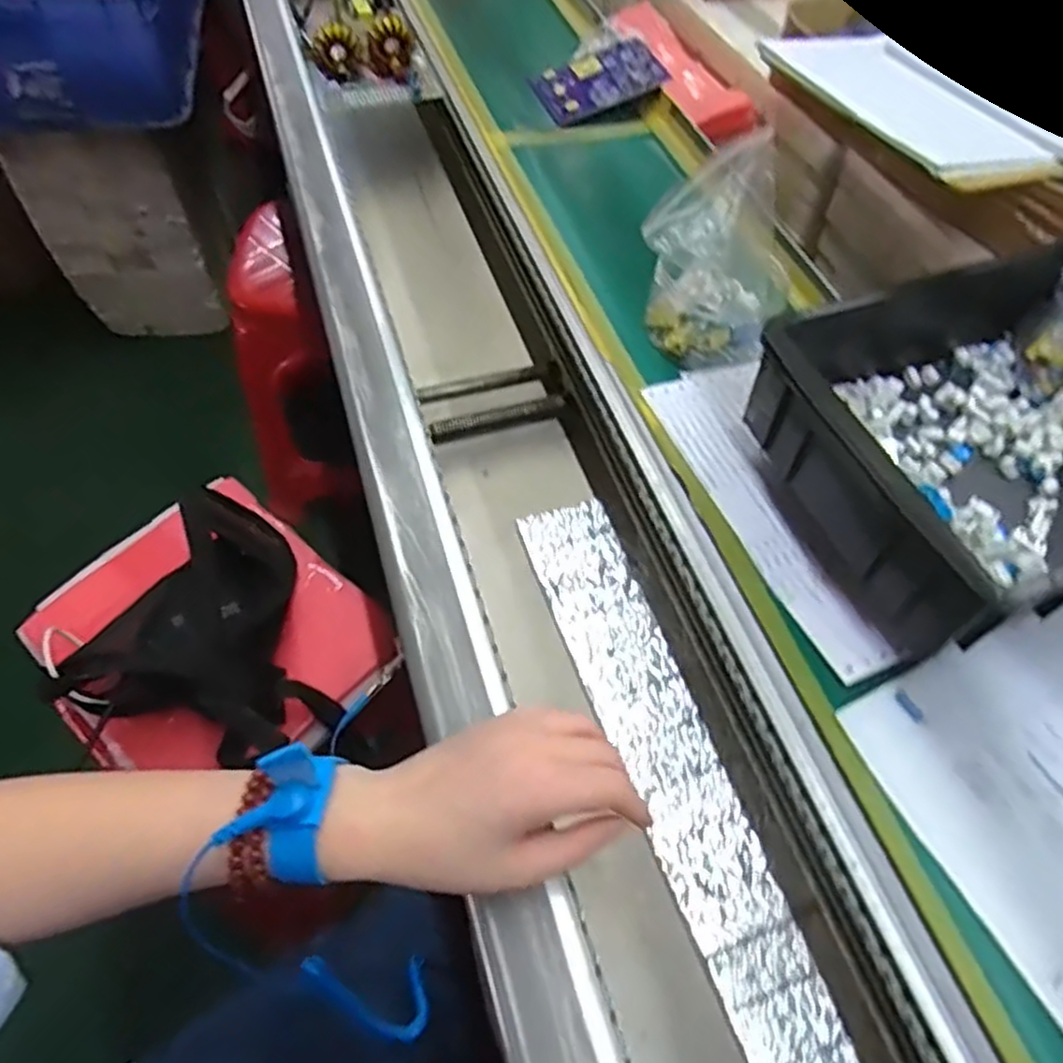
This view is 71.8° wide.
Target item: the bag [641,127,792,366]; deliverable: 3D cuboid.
[{"bbox_3d":[0.141,-0.196,0.524,0.098,0.113,0.086,-34,64,-22],"label":"bag"}]

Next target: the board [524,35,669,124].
[{"bbox_3d":[0.068,-0.467,0.758,0.122,0.007,0.098,-21,60,3],"label":"board"}]

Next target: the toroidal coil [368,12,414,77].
[{"bbox_3d":[-0.148,-0.515,0.779,0.048,0.049,0.021,-7,57,-6],"label":"toroidal coil"}]

